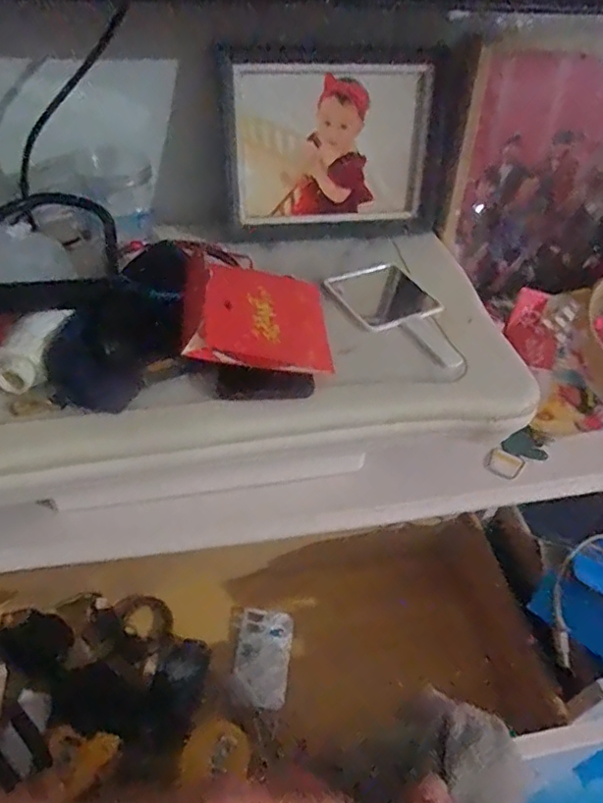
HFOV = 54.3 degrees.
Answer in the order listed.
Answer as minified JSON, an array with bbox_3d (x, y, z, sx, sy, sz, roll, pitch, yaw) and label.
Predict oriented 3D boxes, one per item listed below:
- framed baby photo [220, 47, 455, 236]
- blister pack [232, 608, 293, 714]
[{"bbox_3d":[0.039,-0.265,0.621,0.235,0.169,0.044,-2,44,-6],"label":"framed baby photo"},{"bbox_3d":[-0.043,0.269,0.619,0.061,0.004,0.093,7,60,2],"label":"blister pack"}]

